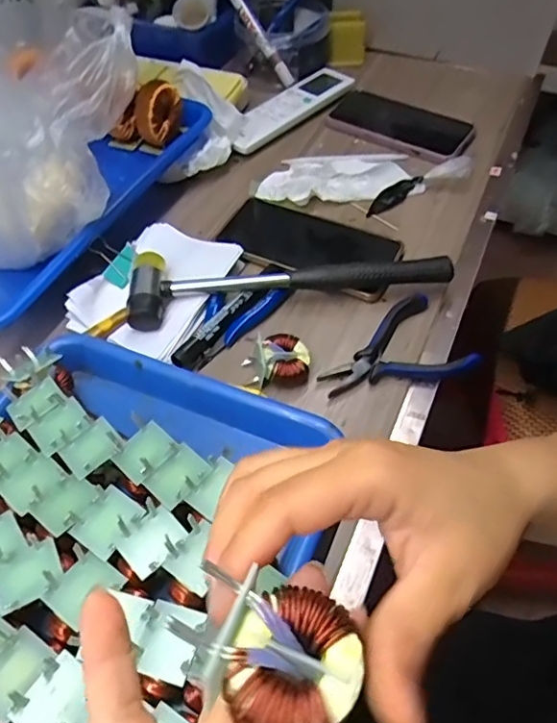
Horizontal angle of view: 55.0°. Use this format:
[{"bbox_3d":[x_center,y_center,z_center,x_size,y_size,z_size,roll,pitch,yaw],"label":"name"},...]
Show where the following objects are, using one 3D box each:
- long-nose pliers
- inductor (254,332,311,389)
[{"bbox_3d":[0.086,-0.006,0.420,0.111,0.024,0.078,-18,55,-12],"label":"long-nose pliers"},{"bbox_3d":[0.003,-0.003,0.413,0.040,0.024,0.038,0,54,1],"label":"inductor"}]

